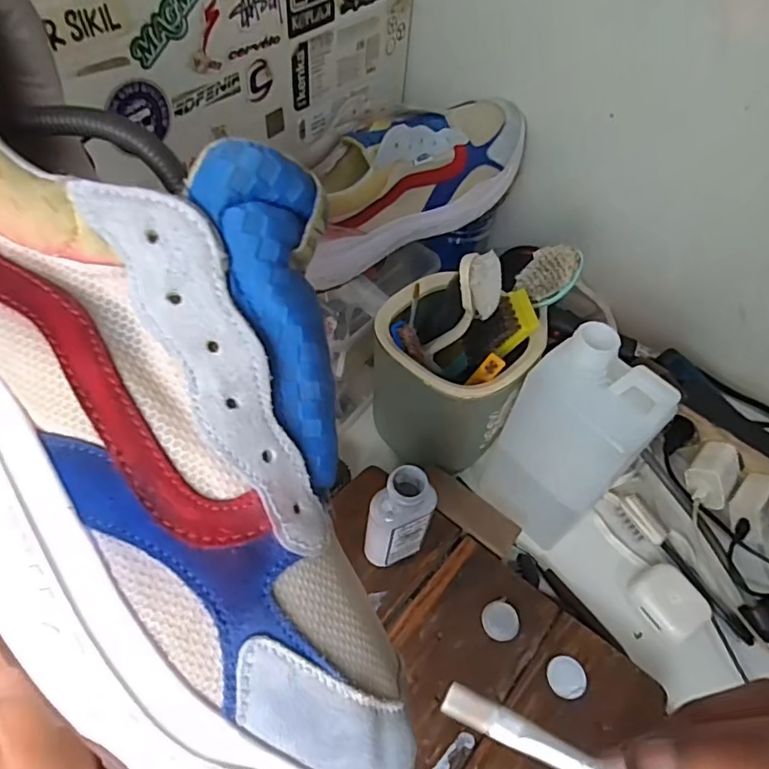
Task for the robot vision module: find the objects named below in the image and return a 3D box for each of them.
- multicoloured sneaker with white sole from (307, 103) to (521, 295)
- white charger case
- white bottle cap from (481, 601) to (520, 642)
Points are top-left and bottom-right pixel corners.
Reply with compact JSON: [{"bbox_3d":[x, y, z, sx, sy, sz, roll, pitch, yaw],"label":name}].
[{"bbox_3d":[0.025,-0.196,0.525,0.268,0.093,0.097,-25,59,-22],"label":"multicoloured sneaker with white sole"},{"bbox_3d":[0.233,0.175,0.455,0.047,0.023,0.055,-21,57,-20],"label":"white charger case"},{"bbox_3d":[0.086,0.176,0.415,0.026,0.004,0.027,3,53,-3],"label":"white bottle cap"}]

